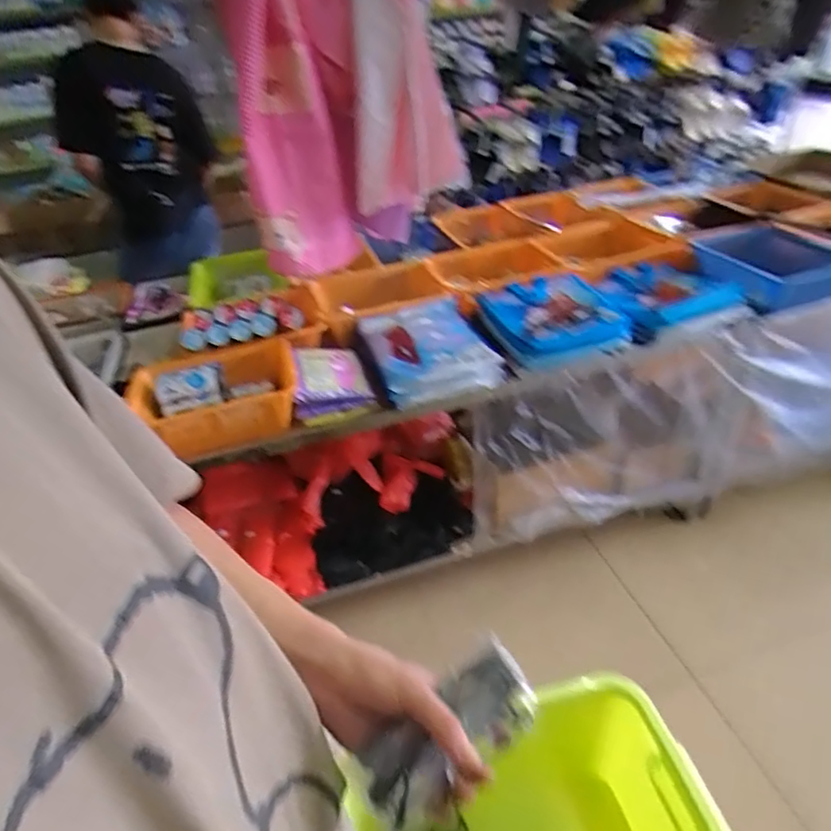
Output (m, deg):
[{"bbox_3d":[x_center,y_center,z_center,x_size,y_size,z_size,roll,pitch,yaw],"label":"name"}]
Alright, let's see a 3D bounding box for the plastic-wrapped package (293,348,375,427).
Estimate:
[{"bbox_3d":[-0.209,-0.103,1.398,0.176,0.087,0.279,-10,36,-4],"label":"plastic-wrapped package"}]

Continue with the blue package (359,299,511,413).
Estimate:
[{"bbox_3d":[0.028,-0.170,1.465,0.292,0.066,0.403,-16,37,-12],"label":"blue package"}]

